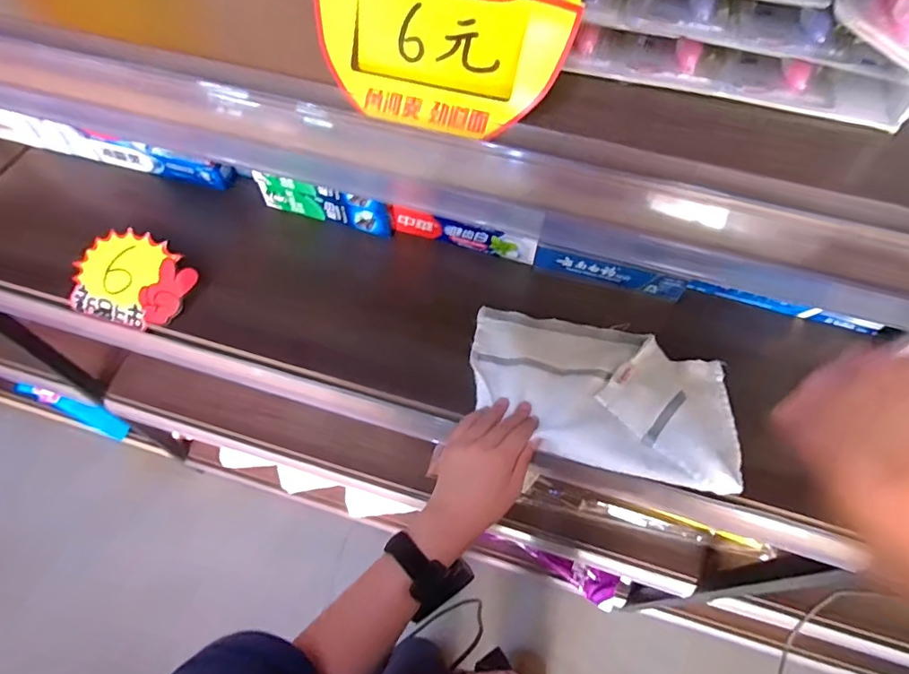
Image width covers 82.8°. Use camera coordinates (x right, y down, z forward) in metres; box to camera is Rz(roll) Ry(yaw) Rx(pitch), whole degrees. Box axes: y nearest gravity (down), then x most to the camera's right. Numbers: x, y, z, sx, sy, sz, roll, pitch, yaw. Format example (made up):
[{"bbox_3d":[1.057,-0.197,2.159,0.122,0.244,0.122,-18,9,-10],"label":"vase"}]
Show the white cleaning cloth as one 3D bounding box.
[{"bbox_3d":[0.157,0.059,0.566,0.280,0.027,0.166,11,61,5],"label":"white cleaning cloth"}]

